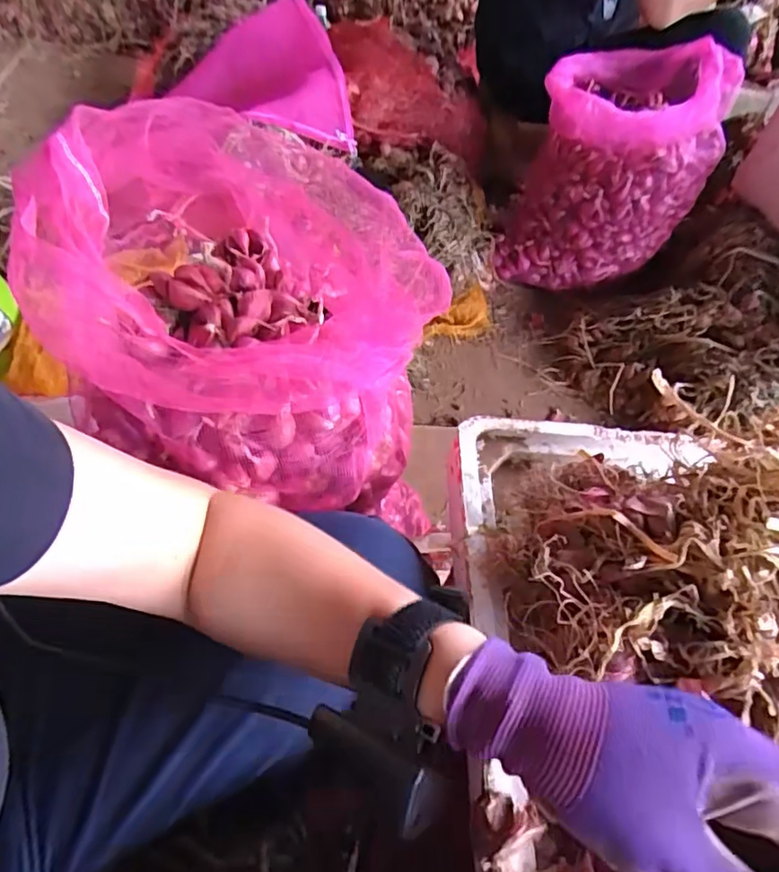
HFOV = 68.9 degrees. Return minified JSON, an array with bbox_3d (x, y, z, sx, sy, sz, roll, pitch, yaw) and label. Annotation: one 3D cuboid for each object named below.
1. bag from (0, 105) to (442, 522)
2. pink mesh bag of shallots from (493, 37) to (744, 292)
[{"bbox_3d":[-0.124,-0.107,0.473,0.311,0.200,0.245,15,54,7],"label":"bag"},{"bbox_3d":[0.470,-0.561,1.209,0.352,0.369,0.336,20,55,11],"label":"pink mesh bag of shallots"}]

